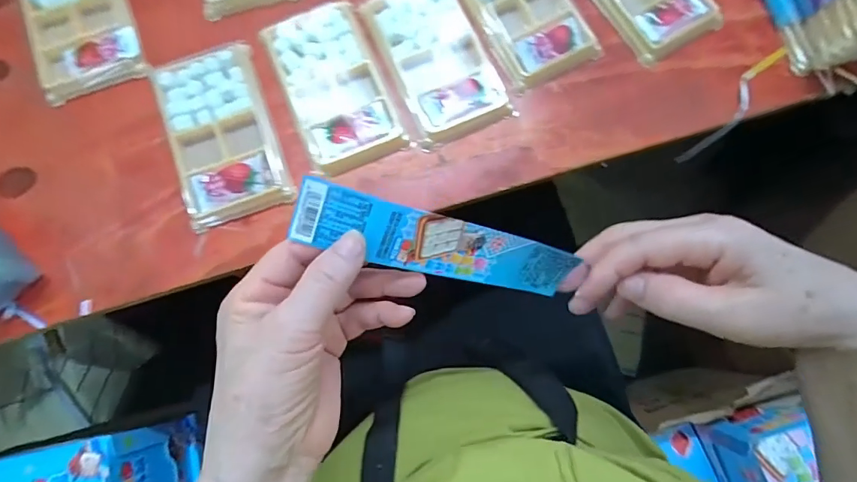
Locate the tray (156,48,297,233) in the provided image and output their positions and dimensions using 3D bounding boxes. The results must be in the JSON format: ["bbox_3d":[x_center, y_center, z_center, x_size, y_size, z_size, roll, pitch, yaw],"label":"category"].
[{"bbox_3d":[-0.160,-0.083,0.346,0.074,0.012,0.135,-18,80,-4],"label":"tray"}]

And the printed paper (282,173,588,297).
[{"bbox_3d":[0.009,0.003,0.253,0.164,0.008,0.036,14,118,-20],"label":"printed paper"}]

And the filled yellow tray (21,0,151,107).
[{"bbox_3d":[-0.287,-0.186,0.365,0.080,0.020,0.140,-22,80,-5],"label":"filled yellow tray"}]

